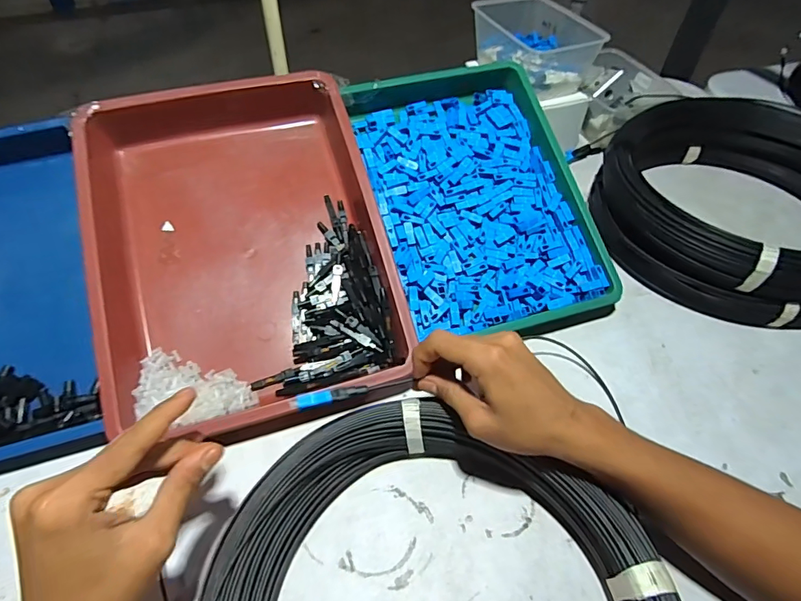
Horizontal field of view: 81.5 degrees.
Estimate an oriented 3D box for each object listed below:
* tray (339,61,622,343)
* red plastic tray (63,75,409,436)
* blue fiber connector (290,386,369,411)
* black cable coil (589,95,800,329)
[{"bbox_3d":[0.081,-0.117,0.511,0.213,0.037,0.319,-16,73,-9],"label":"tray"},{"bbox_3d":[-0.154,-0.058,0.461,0.260,0.056,0.358,-14,73,-9],"label":"red plastic tray"},{"bbox_3d":[-0.054,0.073,0.355,0.058,0.007,0.012,-14,51,-12],"label":"blue fiber connector"},{"bbox_3d":[0.390,-0.110,0.533,0.278,0.096,0.288,0,50,0],"label":"black cable coil"}]

